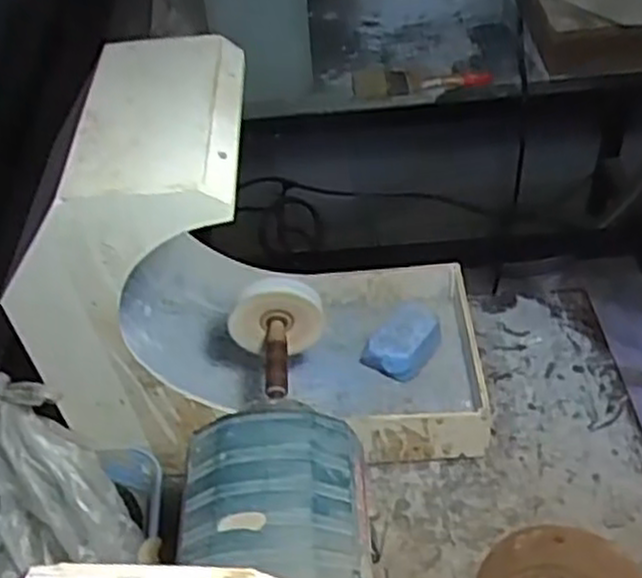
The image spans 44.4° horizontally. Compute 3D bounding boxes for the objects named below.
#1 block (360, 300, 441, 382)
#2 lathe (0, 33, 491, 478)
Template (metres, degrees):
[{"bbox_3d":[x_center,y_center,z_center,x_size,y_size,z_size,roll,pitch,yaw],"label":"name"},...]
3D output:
[{"bbox_3d":[0.081,0.052,0.786,0.062,0.044,0.068,25,53,26],"label":"block"},{"bbox_3d":[-0.039,-0.018,0.668,0.347,0.345,0.205,-1,46,4],"label":"lathe"}]

